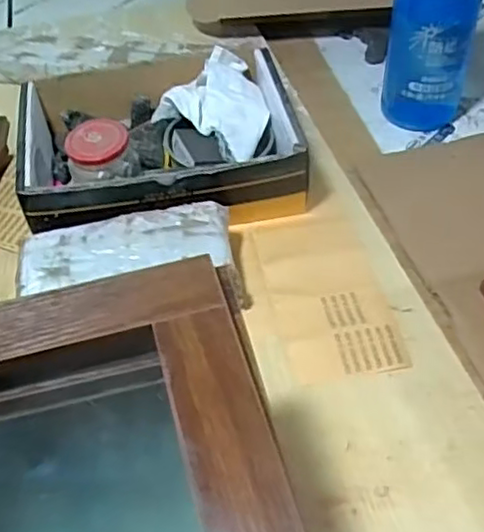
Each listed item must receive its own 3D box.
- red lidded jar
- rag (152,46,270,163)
[{"bbox_3d":[-0.148,-0.116,0.691,0.060,0.056,0.058,-2,48,2],"label":"red lidded jar"},{"bbox_3d":[-0.023,-0.200,0.789,0.143,0.050,0.121,26,55,25],"label":"rag"}]

